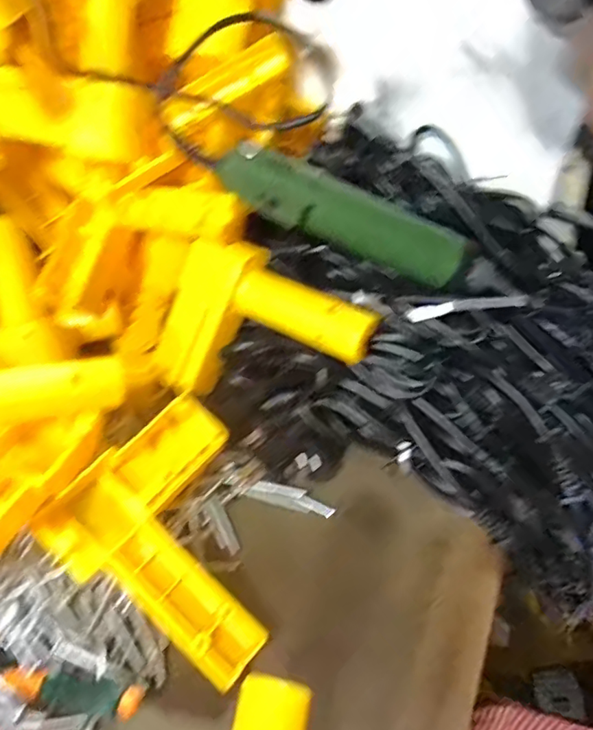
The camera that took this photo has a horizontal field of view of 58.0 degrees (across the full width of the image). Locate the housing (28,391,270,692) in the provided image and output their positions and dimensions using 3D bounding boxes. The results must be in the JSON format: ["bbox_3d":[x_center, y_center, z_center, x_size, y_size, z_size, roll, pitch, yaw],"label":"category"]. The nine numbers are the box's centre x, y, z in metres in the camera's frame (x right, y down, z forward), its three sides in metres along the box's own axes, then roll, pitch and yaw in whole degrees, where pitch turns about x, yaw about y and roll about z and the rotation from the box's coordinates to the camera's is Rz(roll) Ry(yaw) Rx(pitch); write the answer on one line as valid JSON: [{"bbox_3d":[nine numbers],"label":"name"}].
[{"bbox_3d":[-0.064,0.101,0.322,0.144,0.034,0.112,38,62,14],"label":"housing"}]

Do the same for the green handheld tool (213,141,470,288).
[{"bbox_3d":[0.034,-0.105,0.370,0.177,0.031,0.036,21,48,-10],"label":"green handheld tool"}]

